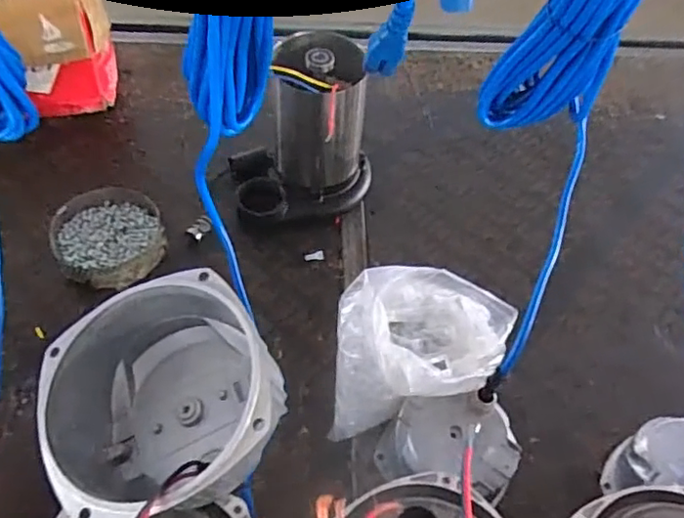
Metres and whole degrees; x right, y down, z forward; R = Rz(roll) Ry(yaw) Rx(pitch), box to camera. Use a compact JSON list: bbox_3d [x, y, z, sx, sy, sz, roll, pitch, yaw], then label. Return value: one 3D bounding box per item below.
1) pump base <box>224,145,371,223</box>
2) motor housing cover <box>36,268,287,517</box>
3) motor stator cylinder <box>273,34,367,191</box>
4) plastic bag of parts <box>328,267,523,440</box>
[{"bbox_3d":[-0.058,-0.123,0.850,0.199,0.050,0.148,-10,52,-11],"label":"pump base"},{"bbox_3d":[-0.103,0.090,0.363,0.139,0.085,0.134,-33,59,-4],"label":"motor housing cover"},{"bbox_3d":[-0.028,-0.185,0.761,0.111,0.180,0.104,3,51,-1],"label":"motor stator cylinder"},{"bbox_3d":[0.083,0.095,0.607,0.174,0.170,0.149,7,51,2],"label":"plastic bag of parts"}]

